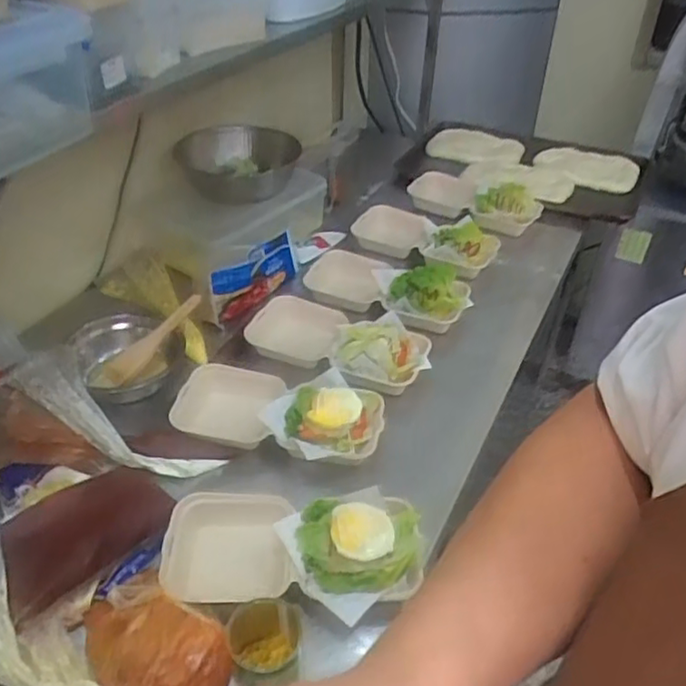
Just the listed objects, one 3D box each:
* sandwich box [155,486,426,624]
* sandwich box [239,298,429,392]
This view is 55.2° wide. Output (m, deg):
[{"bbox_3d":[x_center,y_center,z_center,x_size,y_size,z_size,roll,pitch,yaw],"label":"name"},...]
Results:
[{"bbox_3d":[-0.060,0.250,0.790,0.307,0.068,0.168,3,39,2],"label":"sandwich box"},{"bbox_3d":[-0.004,-0.009,1.112,0.292,0.053,0.177,20,42,22],"label":"sandwich box"}]

